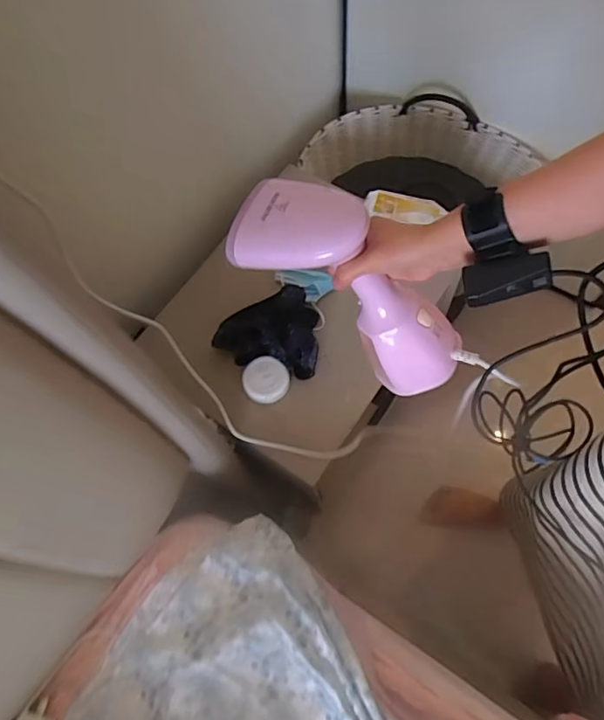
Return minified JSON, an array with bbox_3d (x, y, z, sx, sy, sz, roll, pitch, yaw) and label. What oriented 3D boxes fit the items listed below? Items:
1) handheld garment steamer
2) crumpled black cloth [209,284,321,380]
[{"bbox_3d":[0.062,-0.076,0.566,0.115,0.286,0.093,-1,55,49],"label":"handheld garment steamer"},{"bbox_3d":[-0.057,-0.057,0.820,0.161,0.085,0.138,2,66,5],"label":"crumpled black cloth"}]

